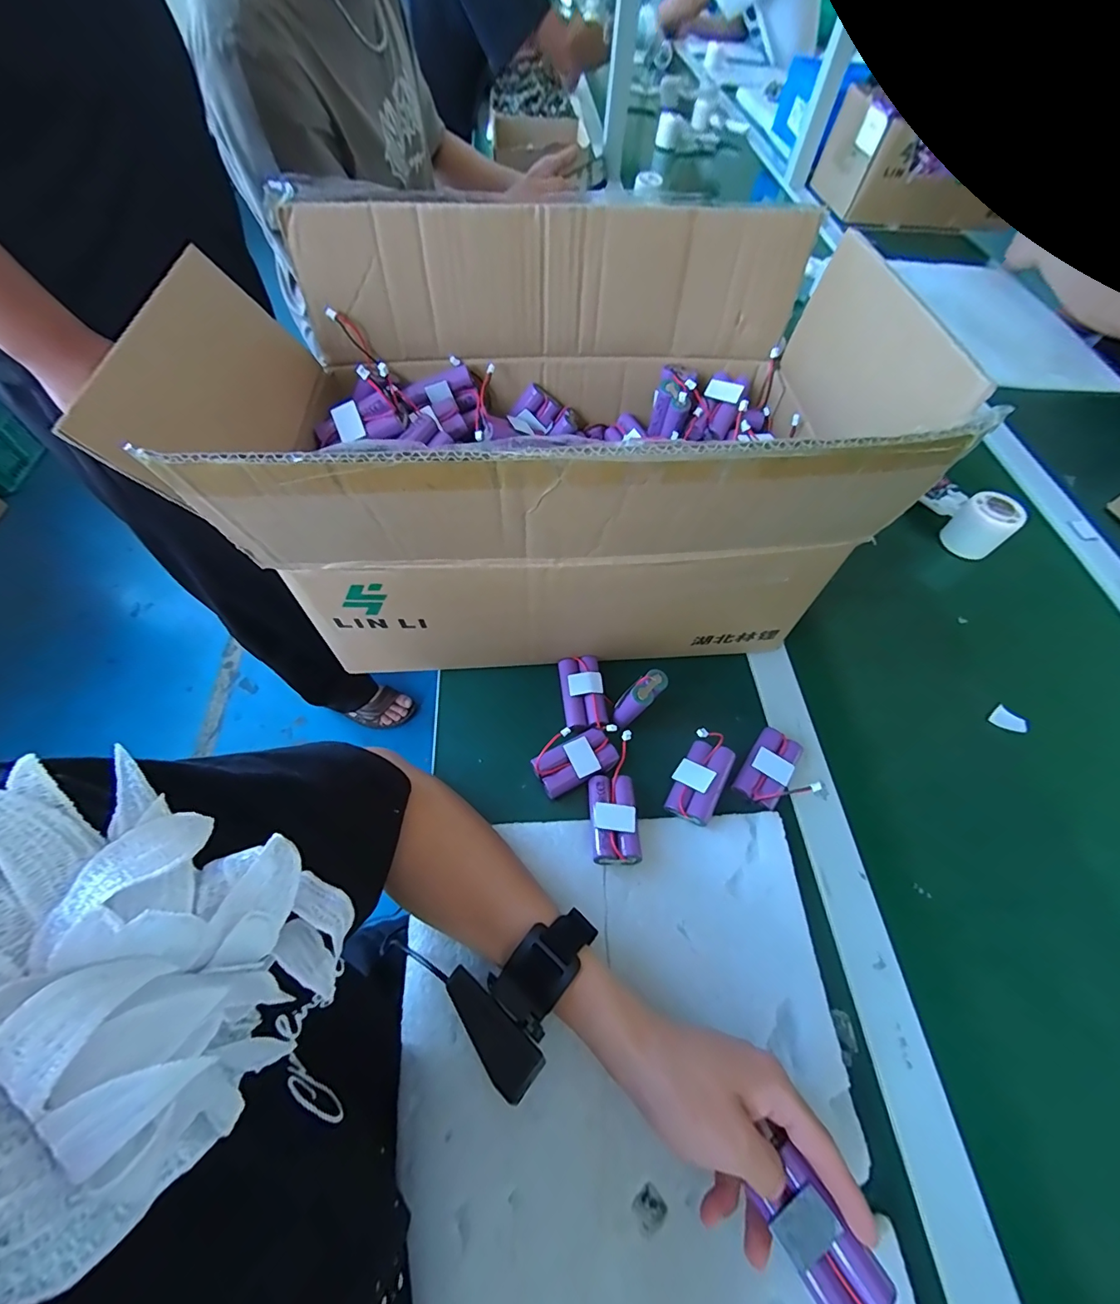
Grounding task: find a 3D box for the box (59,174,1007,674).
[{"bbox_3d":[0.013,-0.148,0.397,0.414,0.255,0.276,-3,60,-6],"label":"box"}]

